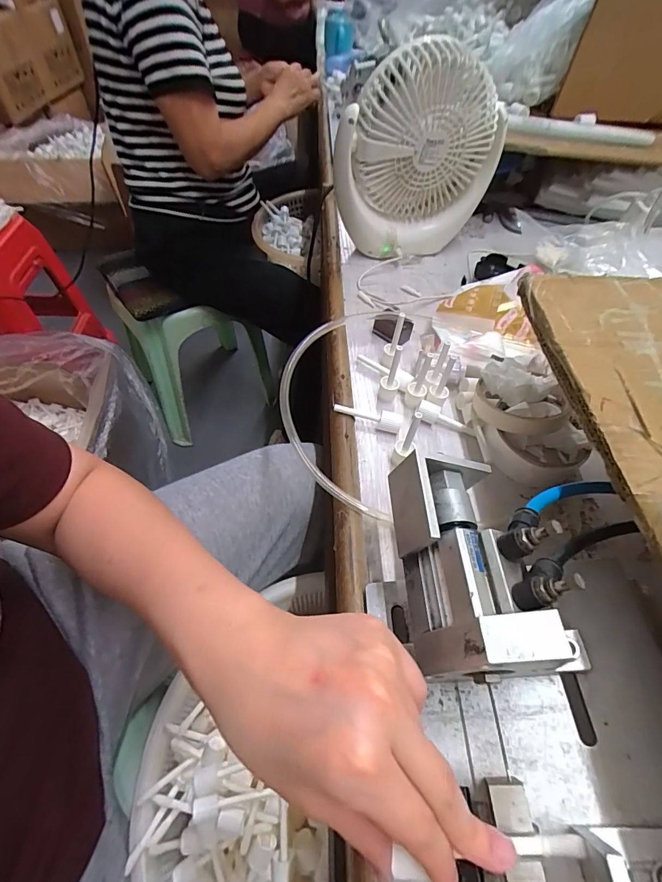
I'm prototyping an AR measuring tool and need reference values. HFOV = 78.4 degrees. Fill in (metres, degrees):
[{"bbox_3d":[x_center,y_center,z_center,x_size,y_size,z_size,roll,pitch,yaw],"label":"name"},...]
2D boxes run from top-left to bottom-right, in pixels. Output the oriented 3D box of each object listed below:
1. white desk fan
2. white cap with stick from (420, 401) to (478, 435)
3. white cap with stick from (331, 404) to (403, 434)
[{"bbox_3d":[0.104,-0.333,0.495,0.193,0.206,0.064,-12,56,-12],"label":"white desk fan"},{"bbox_3d":[0.111,-0.020,0.388,0.058,0.014,0.015,25,55,-3],"label":"white cap with stick"},{"bbox_3d":[0.036,-0.024,0.385,0.065,0.014,0.015,17,55,8],"label":"white cap with stick"}]

